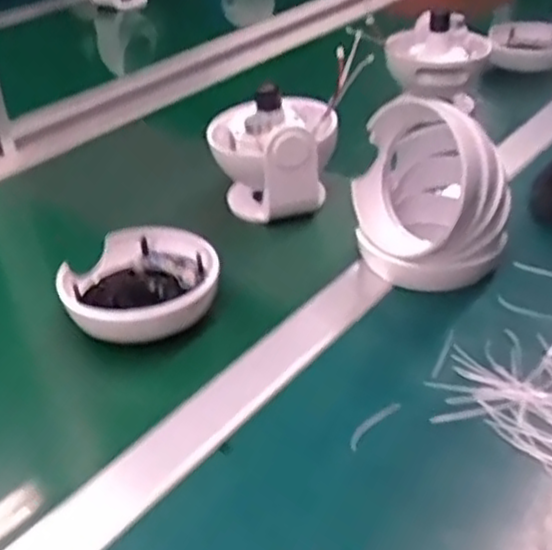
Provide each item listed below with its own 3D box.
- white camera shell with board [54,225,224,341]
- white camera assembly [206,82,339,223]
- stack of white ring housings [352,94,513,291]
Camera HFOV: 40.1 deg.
[{"bbox_3d":[-0.104,0.008,0.576,0.105,0.038,0.115,-3,31,2],"label":"white camera shell with board"},{"bbox_3d":[-0.001,-0.115,0.701,0.110,0.106,0.108,-3,31,1],"label":"white camera assembly"},{"bbox_3d":[0.121,-0.067,0.595,0.114,0.139,0.107,2,32,10],"label":"stack of white ring housings"}]

